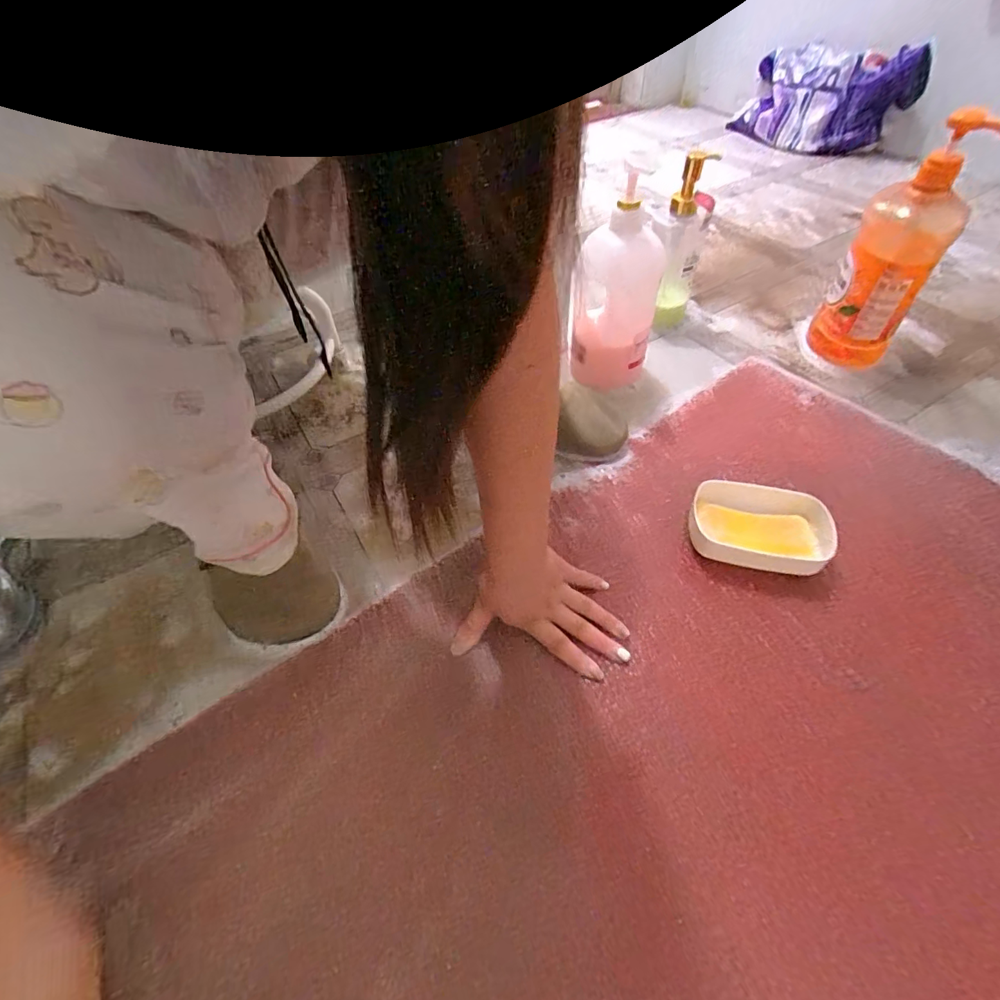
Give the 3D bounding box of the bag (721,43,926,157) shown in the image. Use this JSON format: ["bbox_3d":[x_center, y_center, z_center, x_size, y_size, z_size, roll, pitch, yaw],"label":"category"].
[{"bbox_3d":[0.715,-0.893,1.087,0.026,0.191,0.351,-7,40,-46],"label":"bag"}]

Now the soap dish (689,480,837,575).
[{"bbox_3d":[0.258,0.025,0.487,0.128,0.034,0.091,12,52,13],"label":"soap dish"}]

